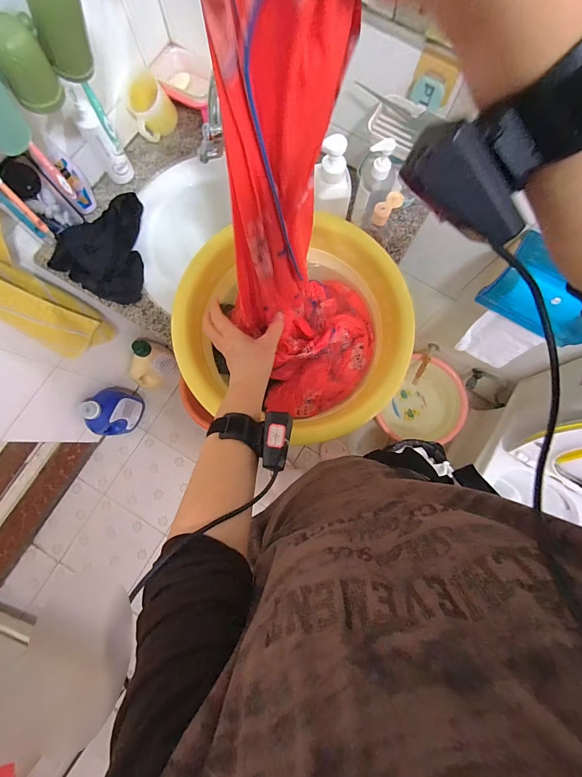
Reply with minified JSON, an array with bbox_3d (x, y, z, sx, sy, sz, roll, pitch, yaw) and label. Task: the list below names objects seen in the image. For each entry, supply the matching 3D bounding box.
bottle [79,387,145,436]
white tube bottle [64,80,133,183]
[{"bbox_3d":[-0.682,0.085,1.255,0.093,0.322,0.191,11,80,1],"label":"bottle"},{"bbox_3d":[-0.387,-0.505,0.649,0.055,0.206,0.051,-15,80,-4],"label":"white tube bottle"}]

